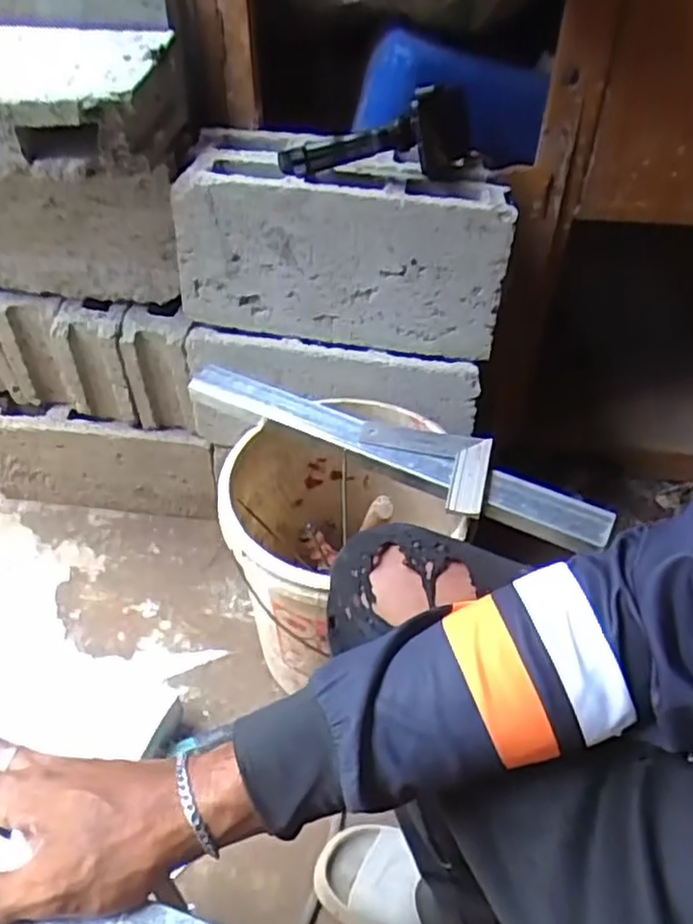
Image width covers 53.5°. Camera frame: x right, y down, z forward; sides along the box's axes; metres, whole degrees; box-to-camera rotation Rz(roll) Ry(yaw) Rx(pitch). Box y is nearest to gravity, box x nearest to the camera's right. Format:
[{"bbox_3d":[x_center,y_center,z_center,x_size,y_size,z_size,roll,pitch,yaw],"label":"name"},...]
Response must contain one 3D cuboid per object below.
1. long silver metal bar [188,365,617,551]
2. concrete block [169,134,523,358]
[{"bbox_3d":[0.045,-0.018,0.820,0.533,0.032,0.109,25,50,24],"label":"long silver metal bar"},{"bbox_3d":[-0.005,-0.289,0.893,0.388,0.209,0.190,3,45,1],"label":"concrete block"}]

